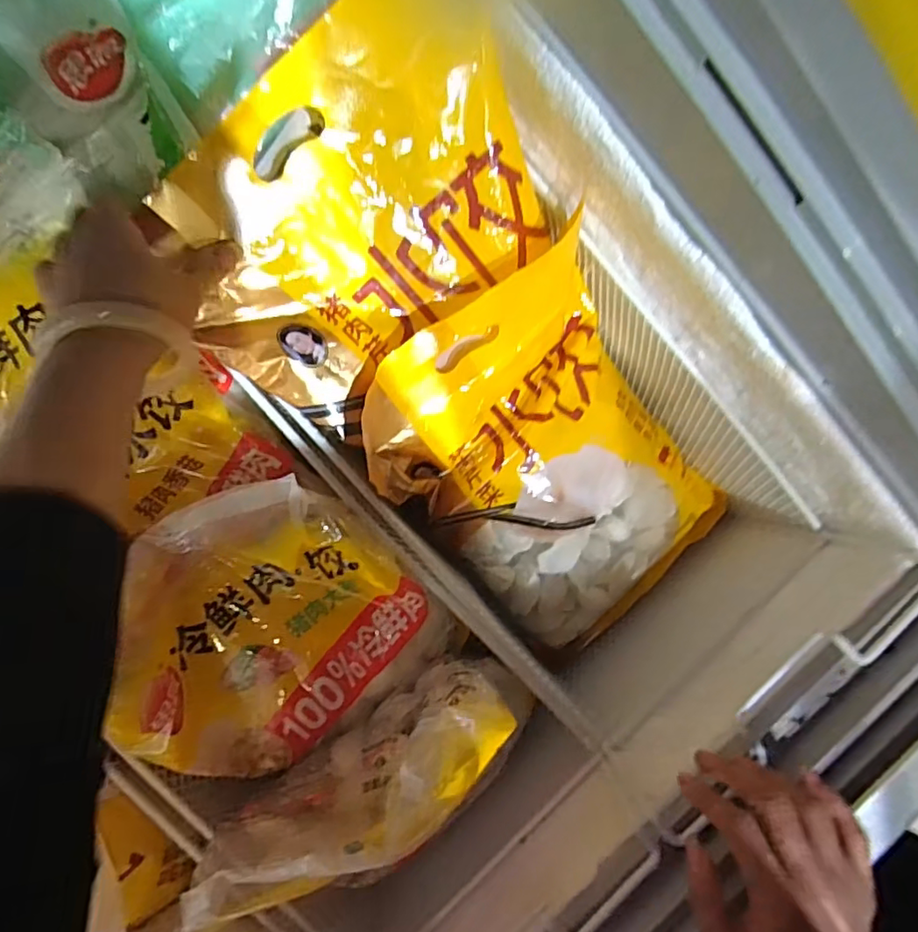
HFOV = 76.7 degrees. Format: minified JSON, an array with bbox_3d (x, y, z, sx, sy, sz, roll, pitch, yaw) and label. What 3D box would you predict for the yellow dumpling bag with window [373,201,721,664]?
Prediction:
[{"bbox_3d":[0.094,0.007,0.510,0.241,0.143,0.325,-39,96,-4],"label":"yellow dumpling bag with window"}]

